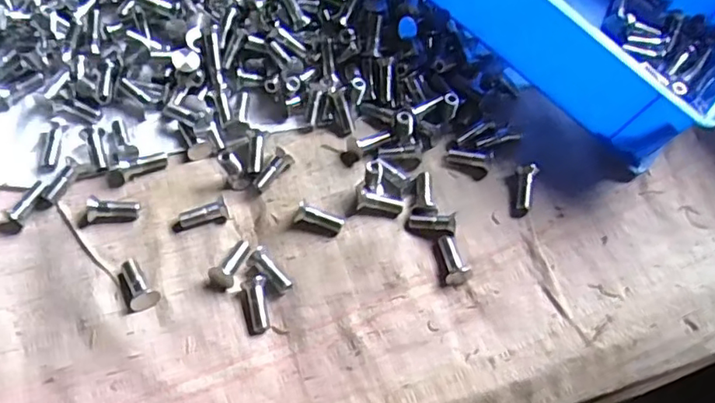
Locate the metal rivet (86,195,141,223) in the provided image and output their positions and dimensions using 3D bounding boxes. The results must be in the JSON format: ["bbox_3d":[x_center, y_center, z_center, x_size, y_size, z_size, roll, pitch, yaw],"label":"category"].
[{"bbox_3d":[-0.178,0.006,0.440,0.035,0.012,0.015,4,65,-12],"label":"metal rivet"}]

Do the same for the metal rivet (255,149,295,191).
[{"bbox_3d":[-0.065,-0.024,0.463,0.013,0.014,0.035,38,70,16],"label":"metal rivet"}]

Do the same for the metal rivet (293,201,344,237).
[{"bbox_3d":[-0.028,0.014,0.443,0.034,0.015,0.013,20,62,8],"label":"metal rivet"}]

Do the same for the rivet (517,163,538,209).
[{"bbox_3d":[0.128,-0.012,0.465,0.014,0.009,0.037,15,61,5],"label":"rivet"}]

